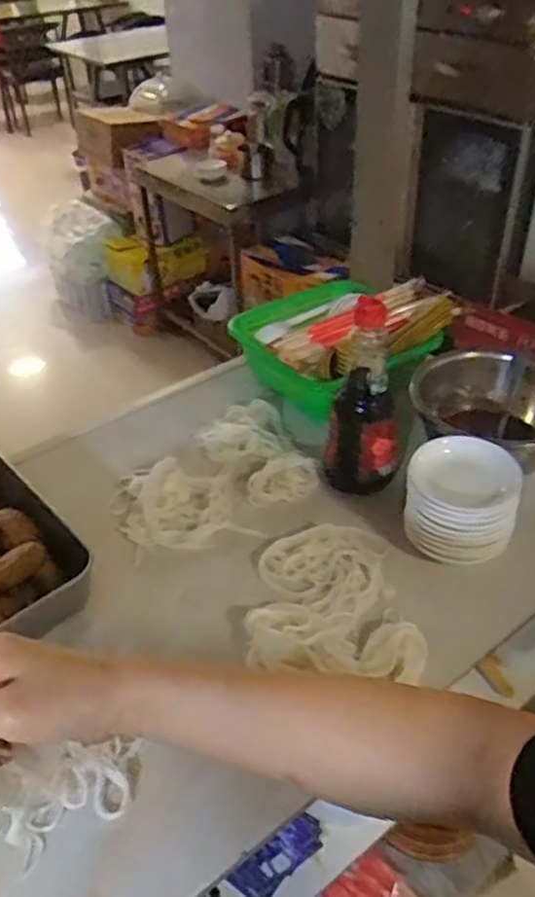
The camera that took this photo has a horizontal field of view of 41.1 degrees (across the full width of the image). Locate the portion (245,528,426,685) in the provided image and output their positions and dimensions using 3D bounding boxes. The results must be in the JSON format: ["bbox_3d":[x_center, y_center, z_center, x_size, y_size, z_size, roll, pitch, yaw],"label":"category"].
[{"bbox_3d":[0.056,0.129,0.634,0.142,0.017,0.161,-1,40,1],"label":"portion"}]

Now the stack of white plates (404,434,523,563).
[{"bbox_3d":[0.177,0.050,0.662,0.098,0.089,0.088,6,40,10],"label":"stack of white plates"}]

